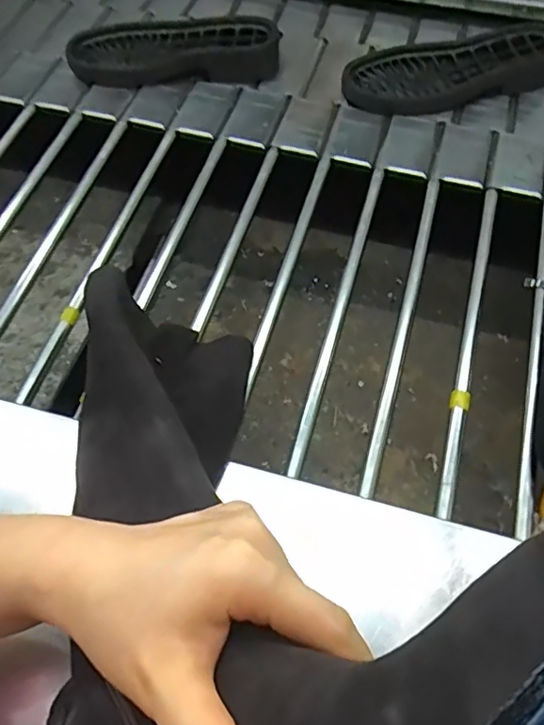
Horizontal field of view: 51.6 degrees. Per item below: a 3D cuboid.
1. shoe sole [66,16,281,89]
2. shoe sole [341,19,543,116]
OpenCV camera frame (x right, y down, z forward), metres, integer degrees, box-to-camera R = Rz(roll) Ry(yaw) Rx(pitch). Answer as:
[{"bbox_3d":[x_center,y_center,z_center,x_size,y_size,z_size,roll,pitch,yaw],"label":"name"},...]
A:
[{"bbox_3d":[-0.127,-0.415,0.750,0.269,0.039,0.118,-3,62,-1],"label":"shoe sole"},{"bbox_3d":[0.231,-0.374,0.710,0.281,0.038,0.114,-9,62,-4],"label":"shoe sole"}]

